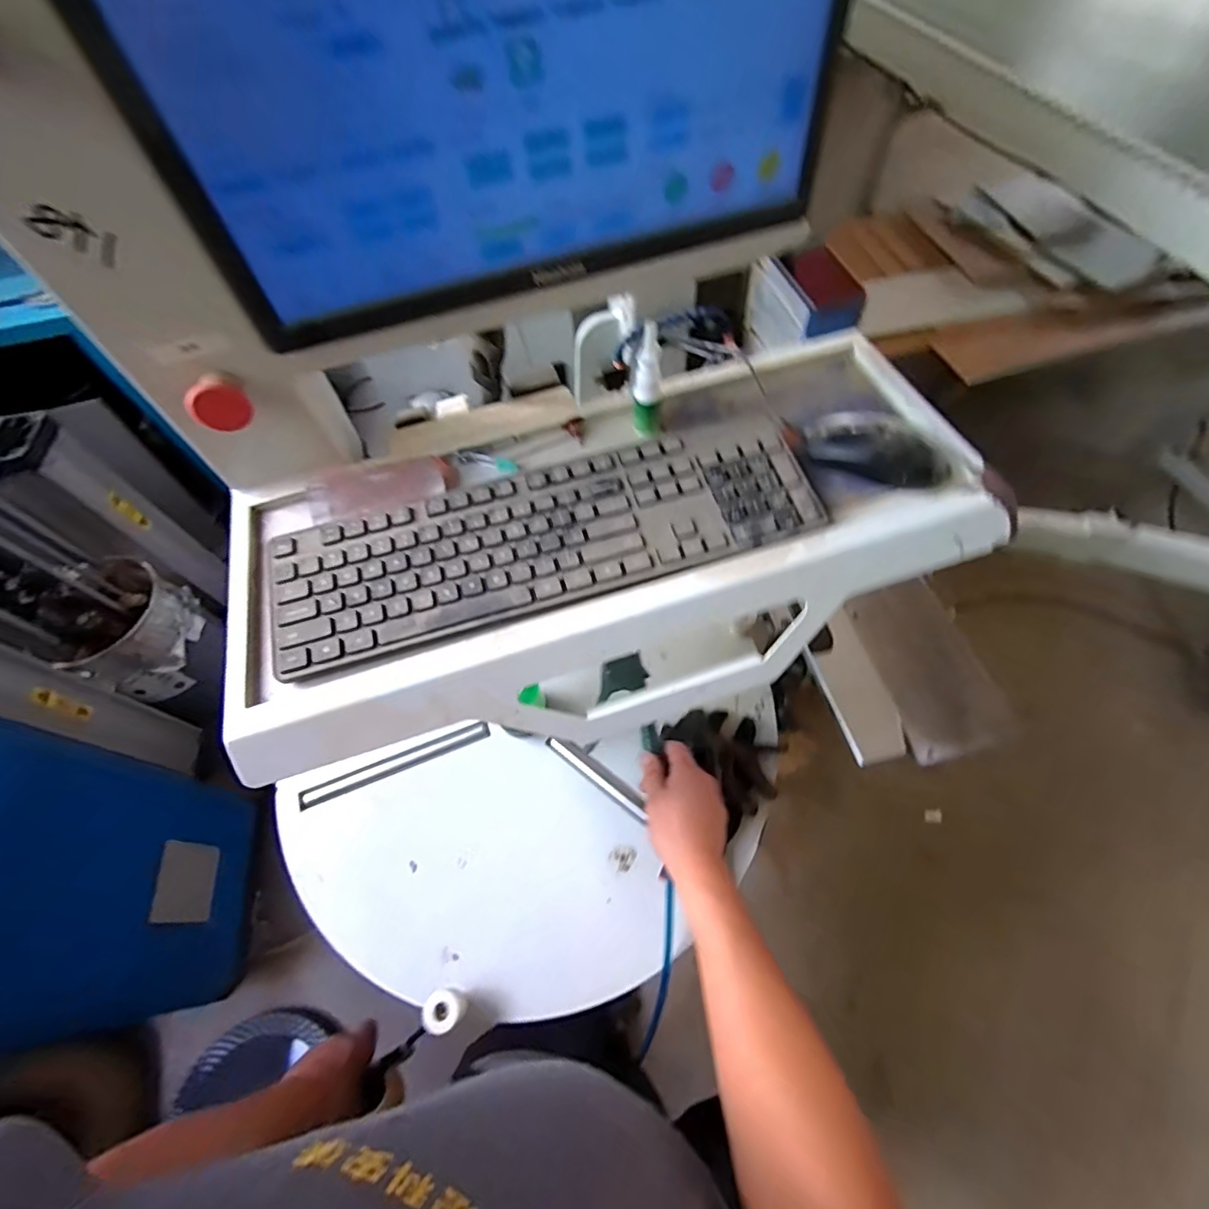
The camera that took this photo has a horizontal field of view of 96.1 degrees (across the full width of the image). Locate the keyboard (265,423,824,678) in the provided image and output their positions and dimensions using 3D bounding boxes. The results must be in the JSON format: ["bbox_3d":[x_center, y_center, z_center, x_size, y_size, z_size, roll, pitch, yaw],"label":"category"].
[{"bbox_3d":[-0.043,-0.055,0.431,0.425,0.018,0.117,-15,61,-5],"label":"keyboard"}]

